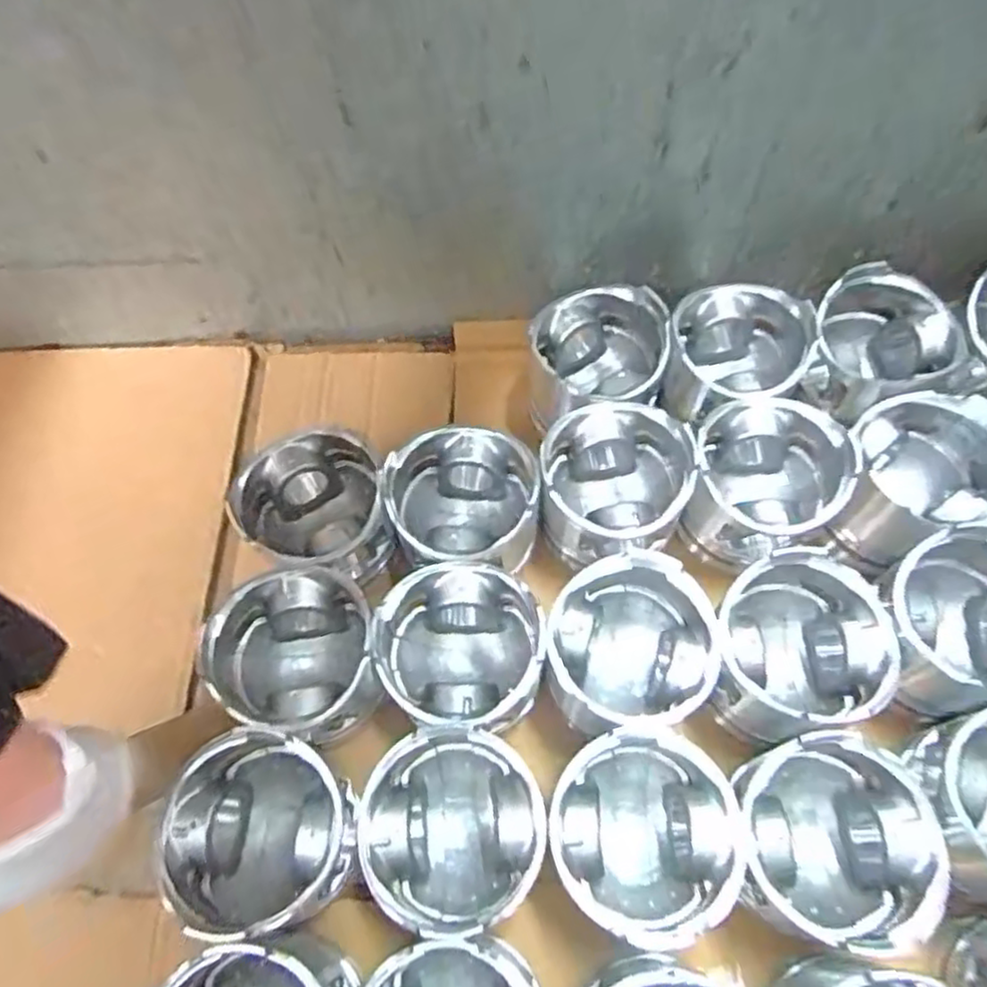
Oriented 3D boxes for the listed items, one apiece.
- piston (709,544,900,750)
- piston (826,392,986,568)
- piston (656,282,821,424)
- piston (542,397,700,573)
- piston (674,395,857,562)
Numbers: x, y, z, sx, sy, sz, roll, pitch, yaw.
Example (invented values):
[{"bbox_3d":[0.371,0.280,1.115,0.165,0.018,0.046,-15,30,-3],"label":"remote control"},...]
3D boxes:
[{"bbox_3d":[0.168,0.089,0.403,0.088,0.070,0.094,-1,64,3],"label":"piston"},{"bbox_3d":[0.255,-0.010,0.439,0.092,0.069,0.088,-9,64,-1],"label":"piston"},{"bbox_3d":[0.163,-0.090,0.483,0.083,0.067,0.081,-1,64,3],"label":"piston"},{"bbox_3d":[0.075,-0.003,0.449,0.086,0.072,0.084,-1,64,3],"label":"piston"},{"bbox_3d":[0.171,-0.007,0.452,0.086,0.079,0.090,16,66,11],"label":"piston"}]

